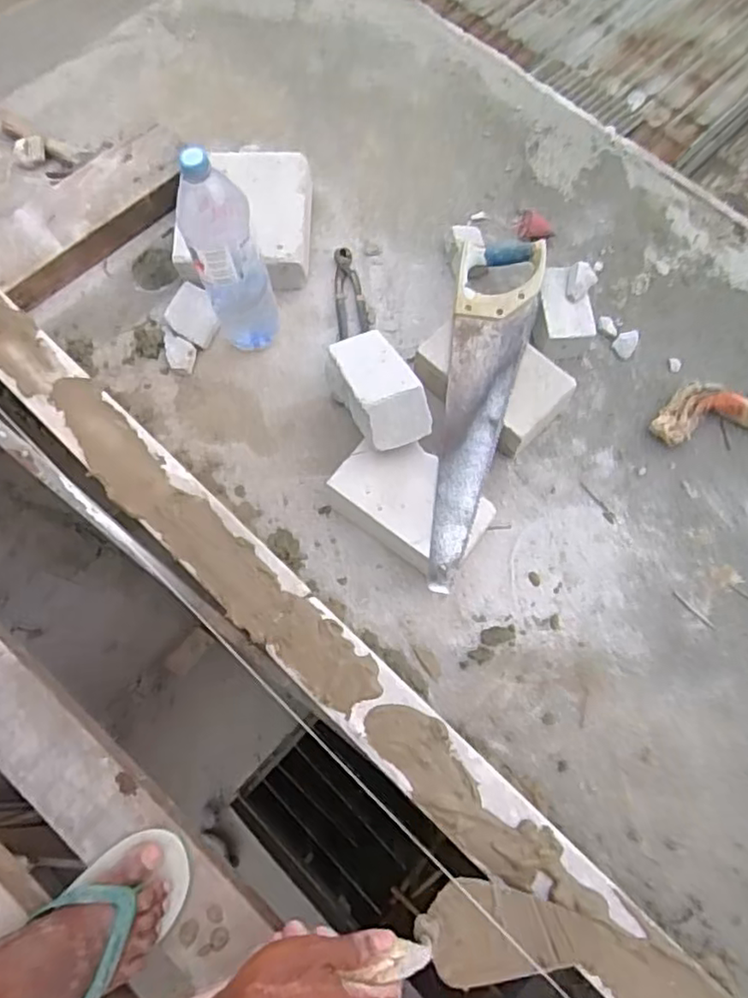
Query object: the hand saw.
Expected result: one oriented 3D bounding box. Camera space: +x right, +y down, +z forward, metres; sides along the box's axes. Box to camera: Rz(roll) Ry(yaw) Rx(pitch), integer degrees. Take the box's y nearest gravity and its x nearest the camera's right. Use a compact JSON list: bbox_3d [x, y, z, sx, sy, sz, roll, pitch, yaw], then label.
[{"bbox_3d":[0.134,-0.138,0.860,0.111,0.030,0.516,14,72,5],"label":"hand saw"}]

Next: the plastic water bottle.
[{"bbox_3d":[-0.188,-0.308,0.828,0.087,0.315,0.078,-15,72,-4],"label":"plastic water bottle"}]

